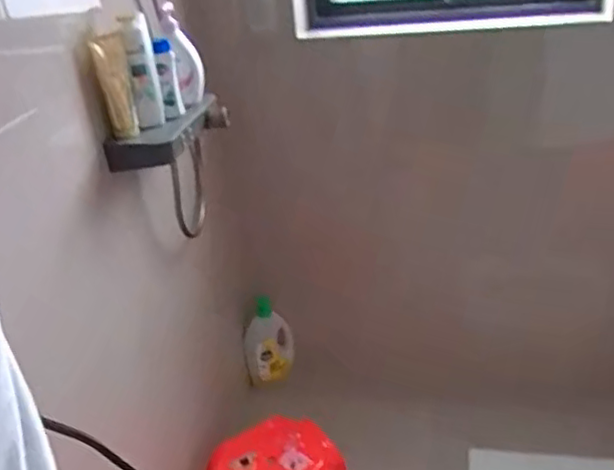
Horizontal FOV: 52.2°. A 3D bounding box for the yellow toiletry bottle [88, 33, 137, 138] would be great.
[{"bbox_3d":[-0.360,-0.280,1.188,0.062,0.190,0.056,-17,31,-16],"label":"yellow toiletry bottle"}]

